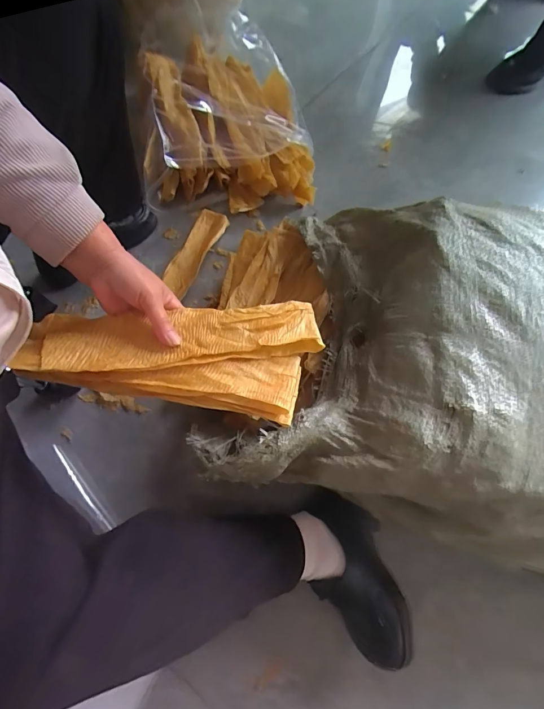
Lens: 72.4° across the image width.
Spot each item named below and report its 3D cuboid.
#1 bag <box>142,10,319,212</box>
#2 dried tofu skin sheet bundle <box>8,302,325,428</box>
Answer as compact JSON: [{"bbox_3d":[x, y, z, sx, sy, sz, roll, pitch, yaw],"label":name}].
[{"bbox_3d":[-0.105,-0.525,0.825,0.370,0.118,0.427,-2,73,-1],"label":"bag"},{"bbox_3d":[-0.118,-0.003,0.408,0.329,0.036,0.133,2,73,2],"label":"dried tofu skin sheet bundle"}]

